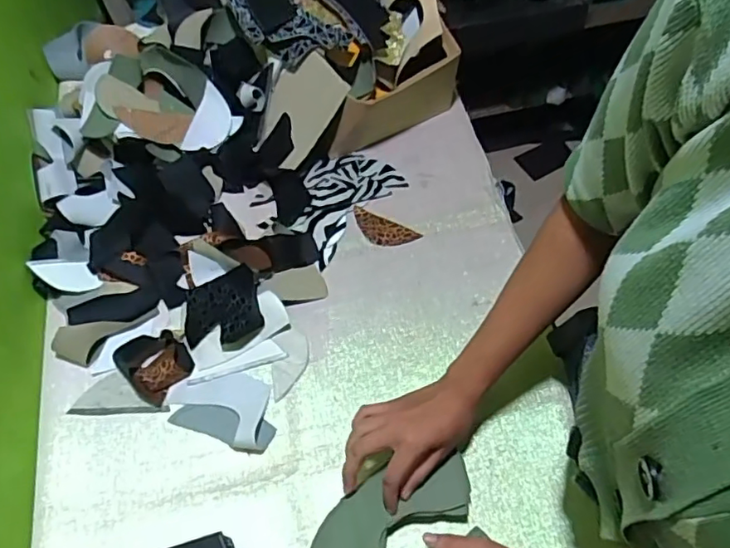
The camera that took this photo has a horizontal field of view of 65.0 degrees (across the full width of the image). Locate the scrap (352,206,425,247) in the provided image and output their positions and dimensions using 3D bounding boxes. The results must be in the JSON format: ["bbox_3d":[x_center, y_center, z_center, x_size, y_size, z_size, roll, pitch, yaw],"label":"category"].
[{"bbox_3d":[0.024,-0.058,0.758,0.094,0.006,0.042,21,62,13],"label":"scrap"}]

